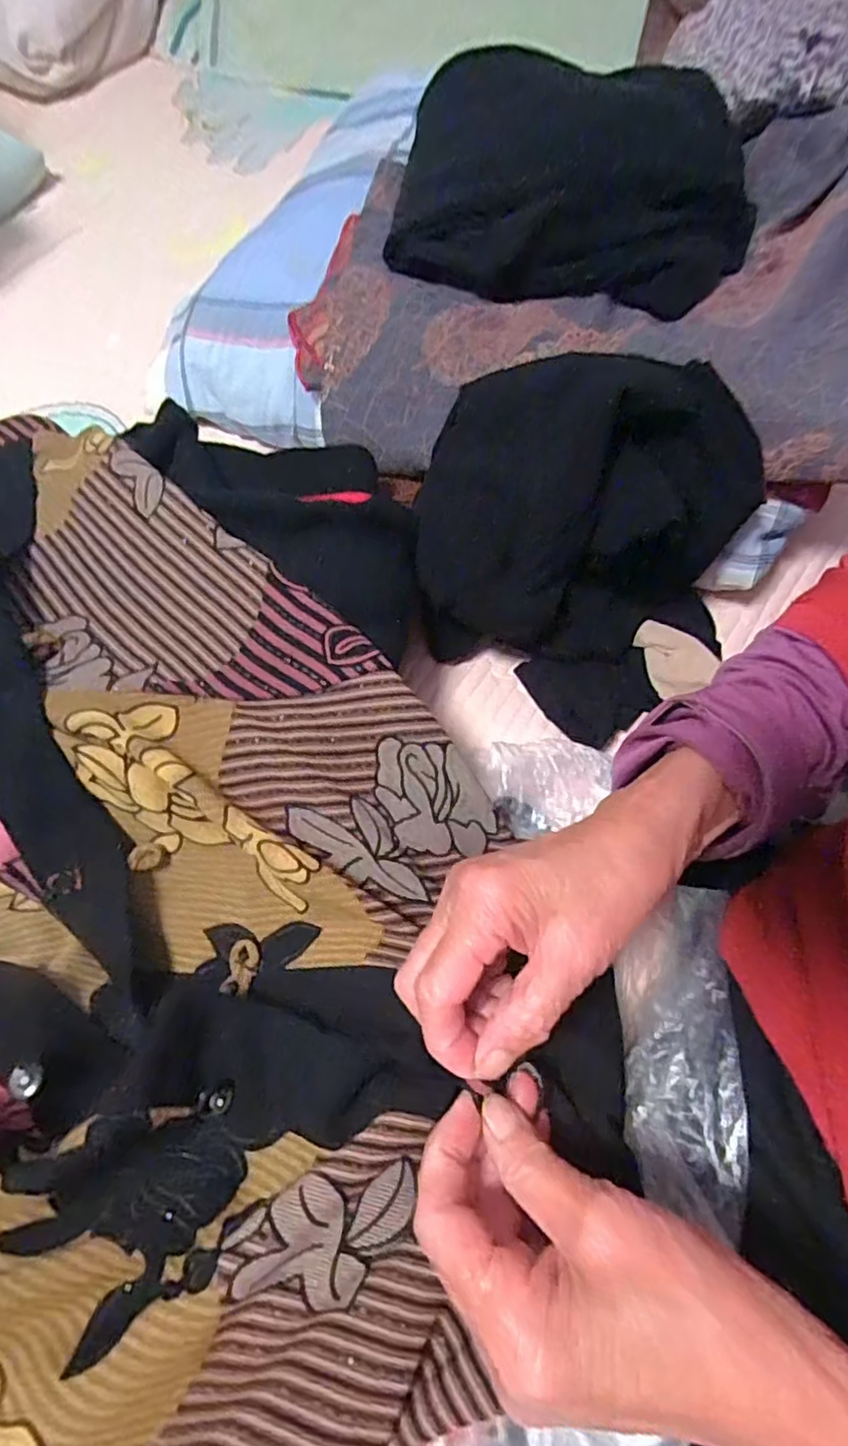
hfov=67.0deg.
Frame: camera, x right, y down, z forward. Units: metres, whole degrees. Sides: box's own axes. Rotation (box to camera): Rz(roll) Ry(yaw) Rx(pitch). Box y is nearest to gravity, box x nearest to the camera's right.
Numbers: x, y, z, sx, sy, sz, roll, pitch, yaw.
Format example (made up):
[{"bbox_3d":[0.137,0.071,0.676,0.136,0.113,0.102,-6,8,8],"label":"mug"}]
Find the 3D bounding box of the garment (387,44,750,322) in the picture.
[{"bbox_3d":[0.102,-0.373,0.433,0.227,0.047,0.198,9,66,5],"label":"garment"}]

